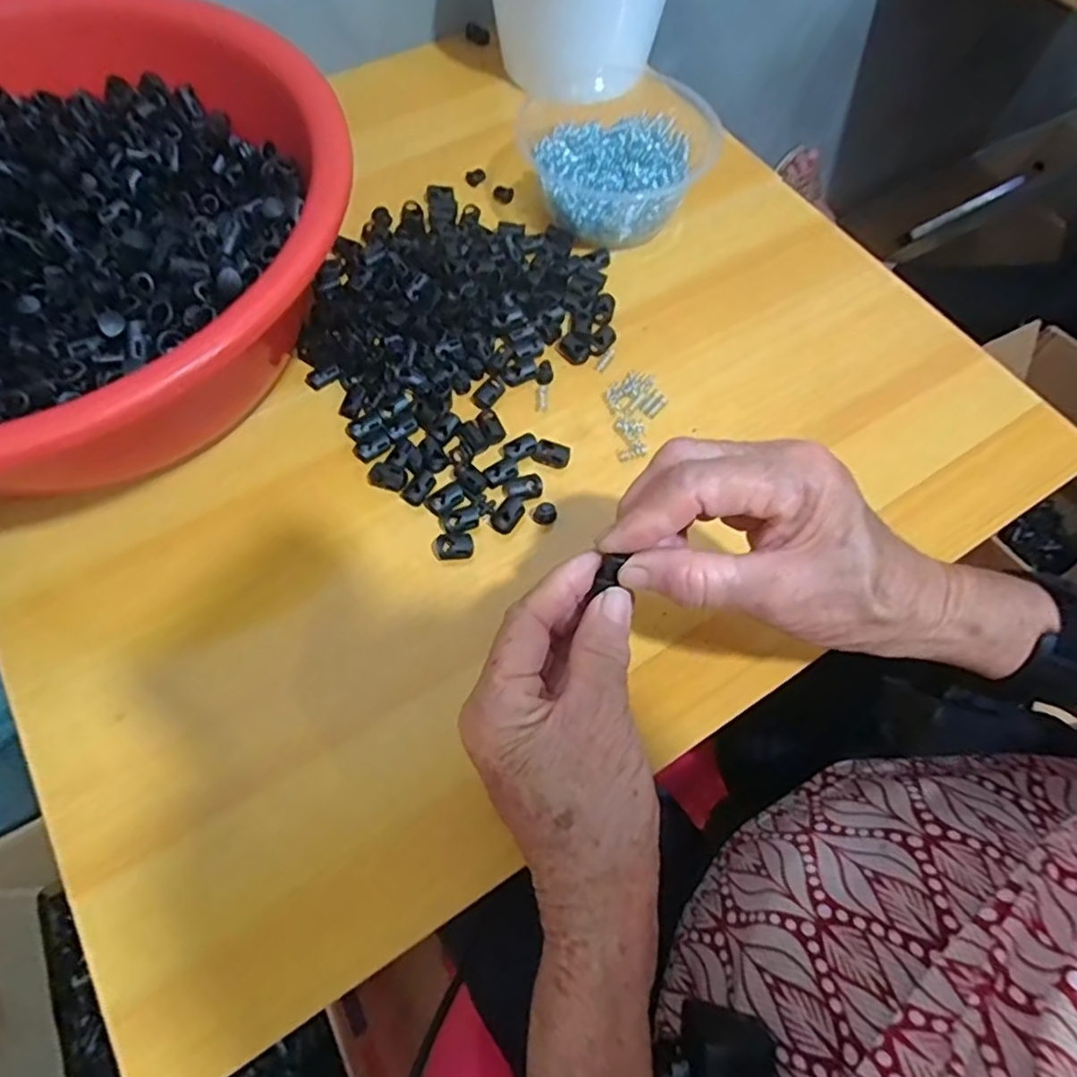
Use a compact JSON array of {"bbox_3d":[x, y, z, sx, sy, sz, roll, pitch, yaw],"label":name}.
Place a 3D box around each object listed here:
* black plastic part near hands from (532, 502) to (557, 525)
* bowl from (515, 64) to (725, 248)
[{"bbox_3d":[0.004,-0.015,0.380,0.013,0.010,0.010,11,64,2],"label":"black plastic part near hands"},{"bbox_3d":[0.049,-0.277,0.489,0.147,0.054,0.135,1,64,-2],"label":"bowl"}]

